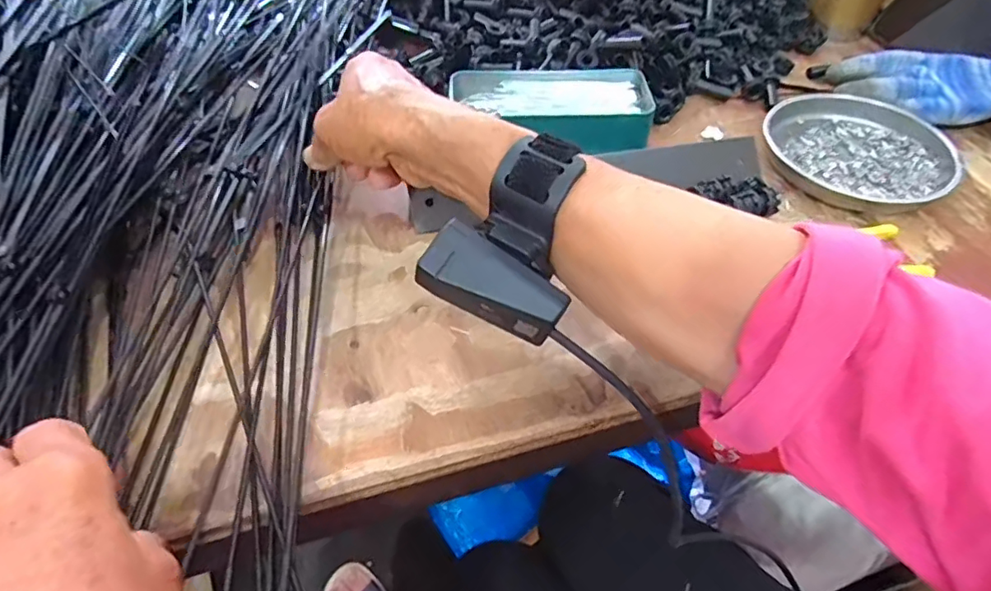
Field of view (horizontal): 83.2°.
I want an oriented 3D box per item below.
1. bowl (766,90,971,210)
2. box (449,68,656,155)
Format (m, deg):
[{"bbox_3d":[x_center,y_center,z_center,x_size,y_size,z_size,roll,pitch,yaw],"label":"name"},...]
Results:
[{"bbox_3d":[0.267,-0.109,0.417,0.128,0.022,0.128,1,51,-1],"label":"bowl"},{"bbox_3d":[0.042,-0.151,0.438,0.152,0.028,0.067,3,51,1],"label":"box"}]

